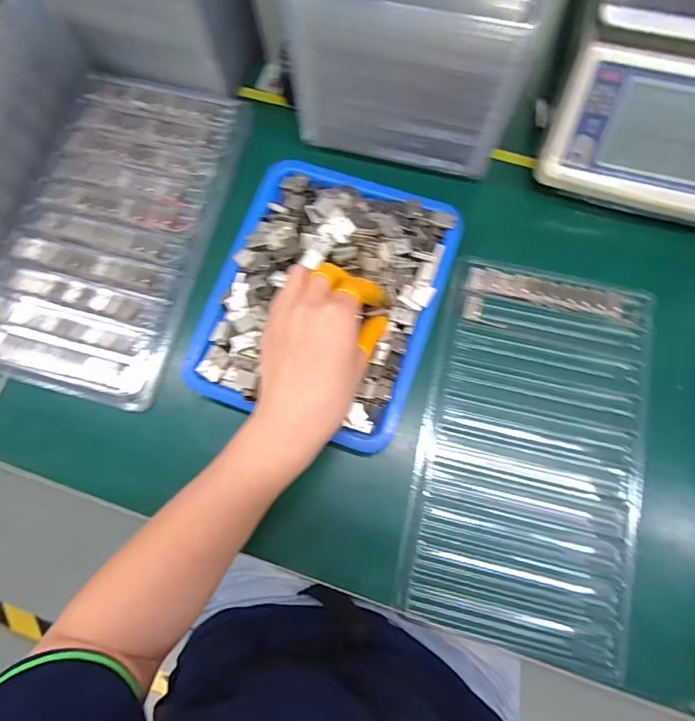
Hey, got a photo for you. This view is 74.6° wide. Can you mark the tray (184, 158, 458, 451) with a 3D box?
[{"bbox_3d":[-0.015,-0.054,0.367,0.172,0.036,0.215,18,84,6],"label":"tray"}]

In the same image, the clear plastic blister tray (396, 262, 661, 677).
[{"bbox_3d":[0.143,0.066,0.360,0.164,0.015,0.286,12,78,6],"label":"clear plastic blister tray"}]

